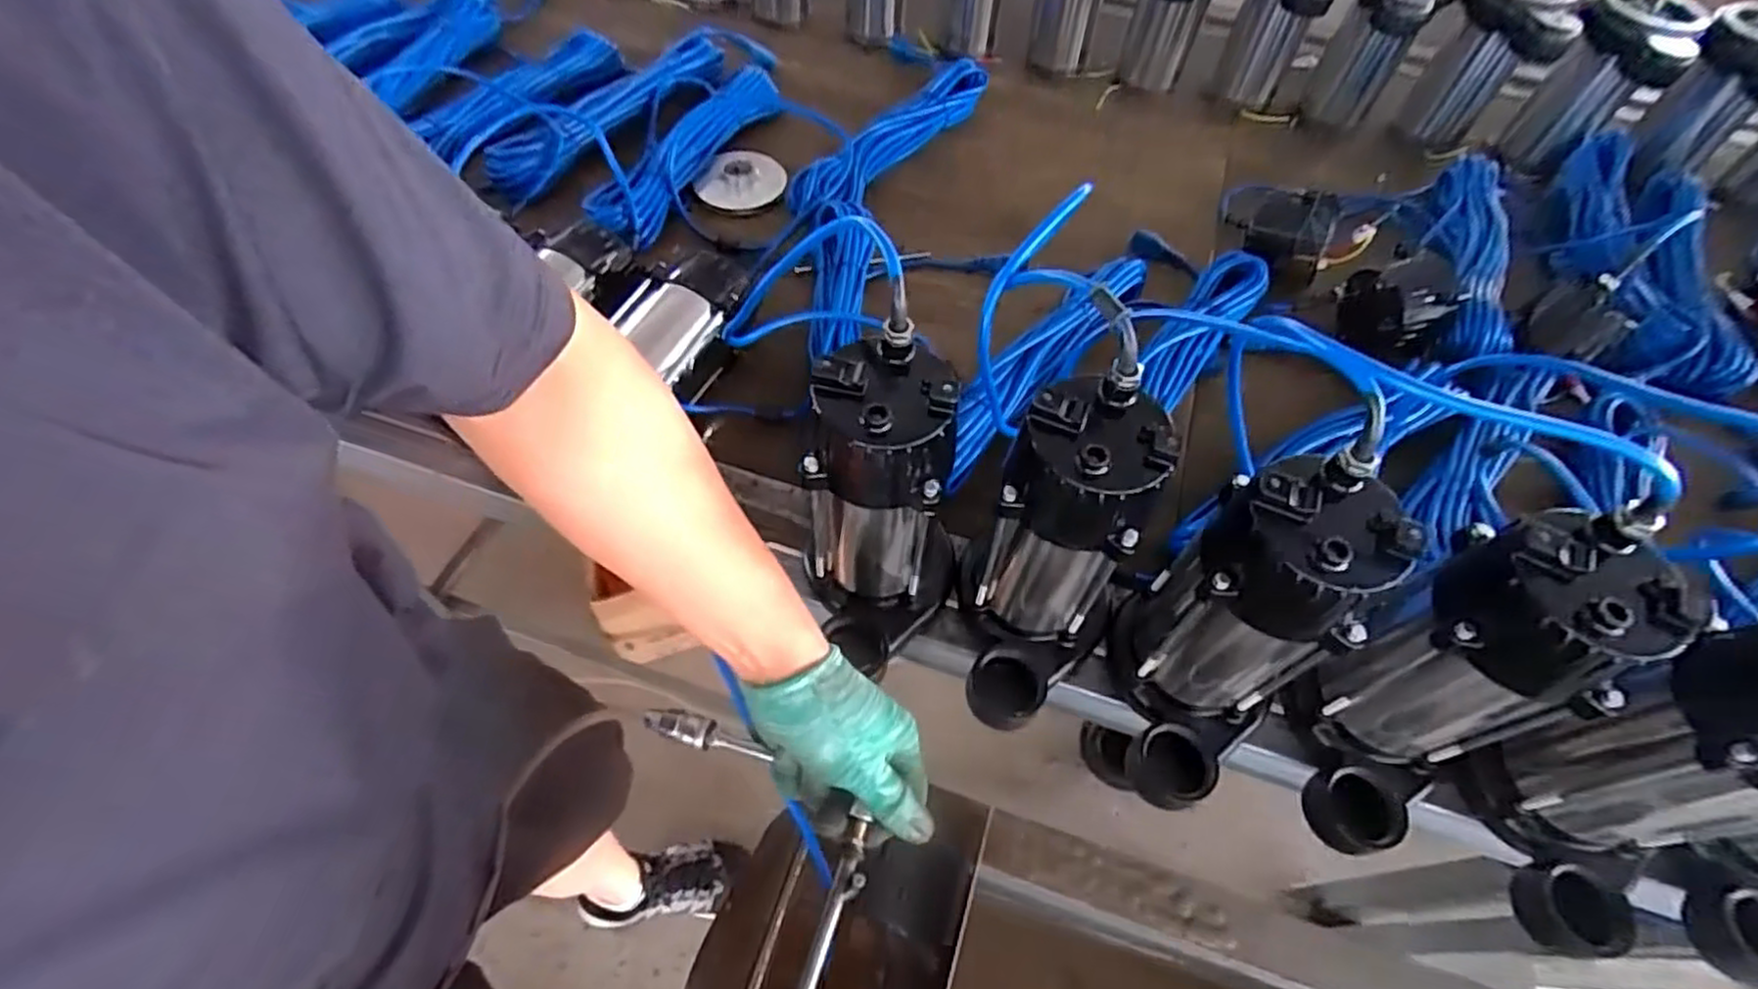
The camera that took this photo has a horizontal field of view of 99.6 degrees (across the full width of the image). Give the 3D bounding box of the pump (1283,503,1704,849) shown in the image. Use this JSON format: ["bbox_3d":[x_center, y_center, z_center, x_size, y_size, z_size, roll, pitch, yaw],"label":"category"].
[{"bbox_3d":[0.359,0.129,0.460,0.098,0.226,0.131,-5,58,-6],"label":"pump"}]

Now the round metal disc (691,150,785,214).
[{"bbox_3d":[-0.171,-0.387,0.911,0.107,0.030,0.107,1,57,-2],"label":"round metal disc"}]

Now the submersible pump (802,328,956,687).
[{"bbox_3d":[-0.001,0.021,0.511,0.108,0.236,0.124,16,58,7],"label":"submersible pump"}]

